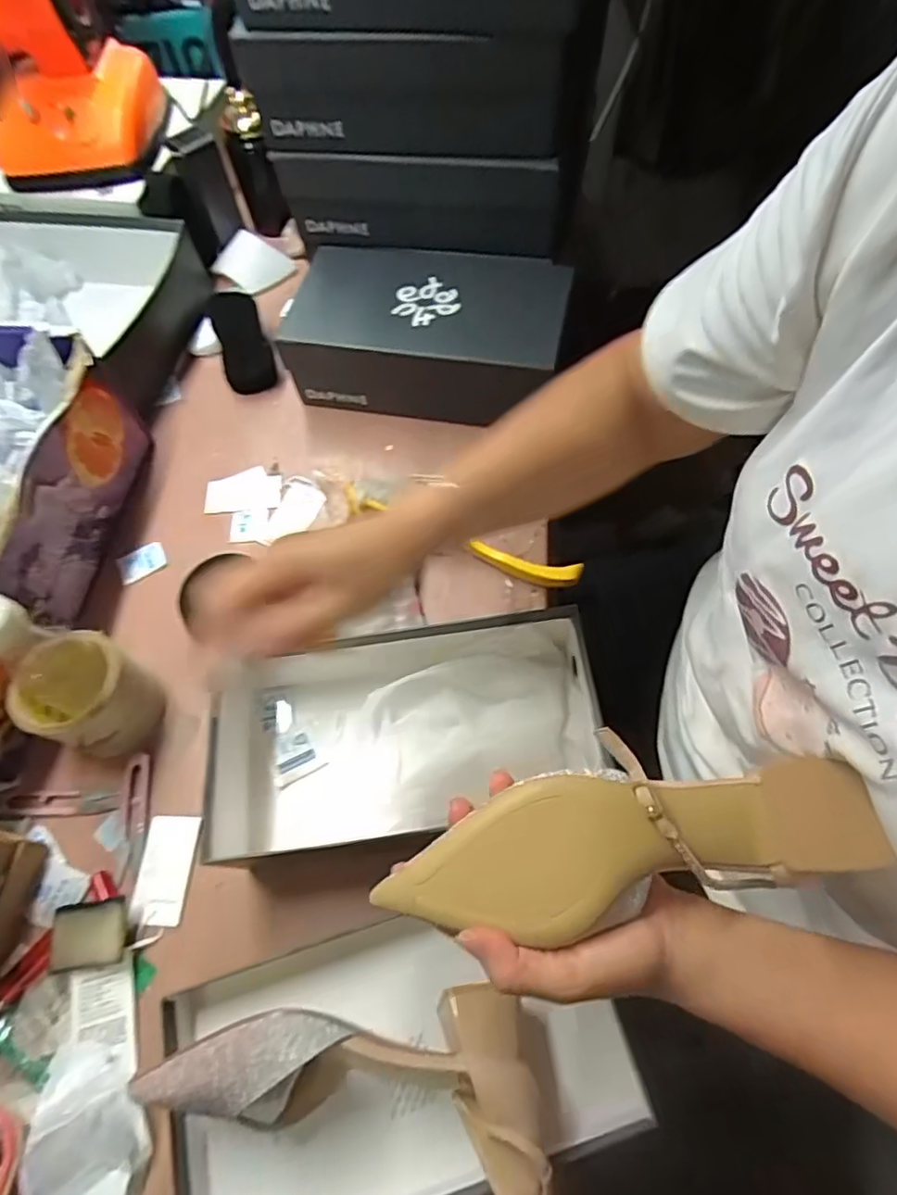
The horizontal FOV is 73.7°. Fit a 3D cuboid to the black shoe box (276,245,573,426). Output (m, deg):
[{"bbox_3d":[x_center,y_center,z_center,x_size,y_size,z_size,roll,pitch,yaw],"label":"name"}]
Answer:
[{"bbox_3d":[-0.021,-0.296,0.686,0.292,0.096,0.174,10,65,8],"label":"black shoe box"}]

